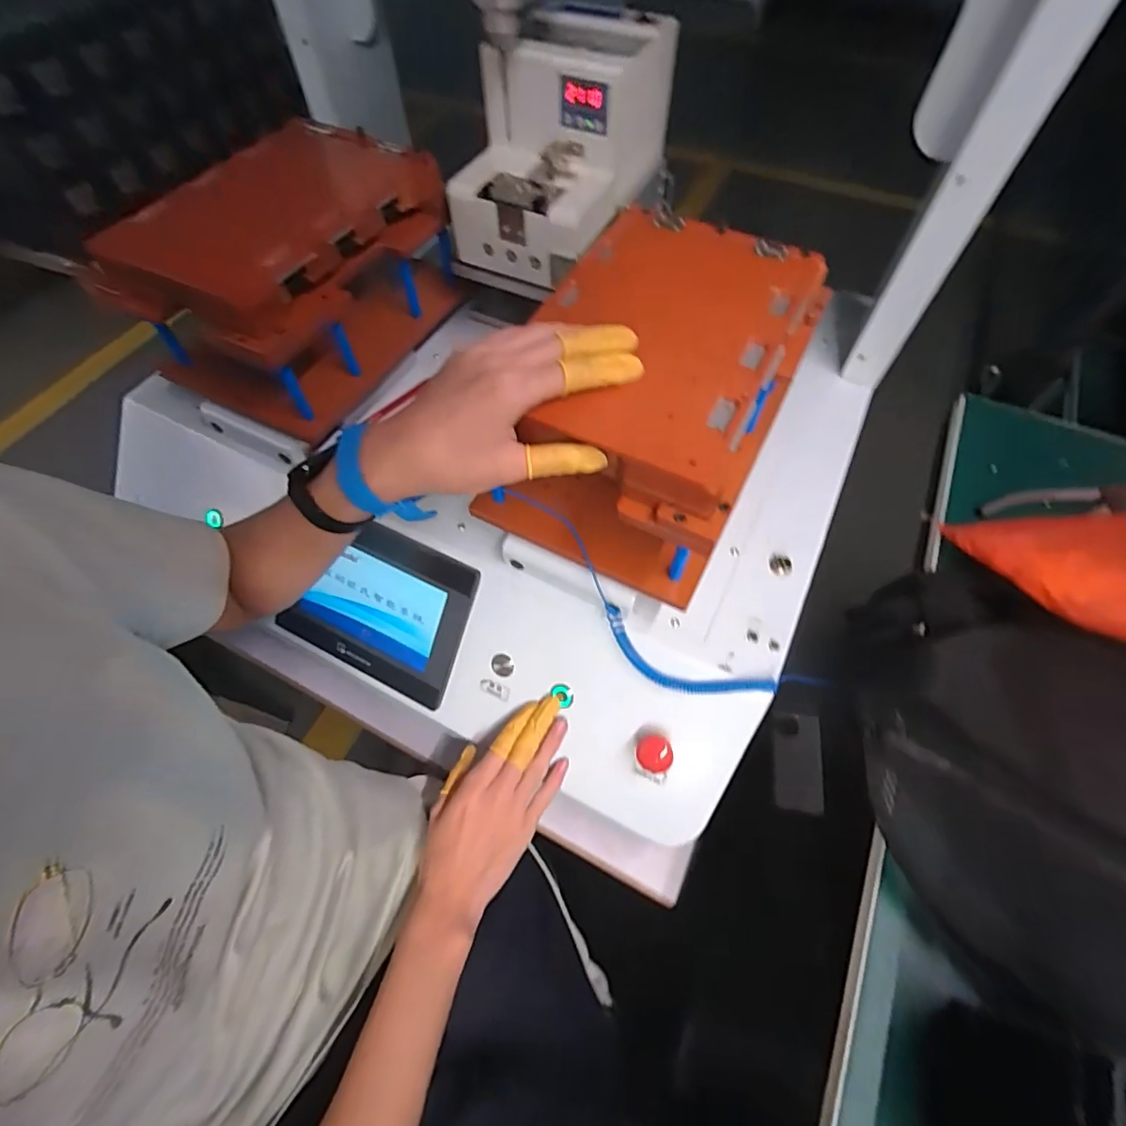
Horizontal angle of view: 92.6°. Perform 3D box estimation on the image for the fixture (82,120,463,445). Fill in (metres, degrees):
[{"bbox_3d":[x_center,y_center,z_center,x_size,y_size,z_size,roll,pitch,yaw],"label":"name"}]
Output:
[{"bbox_3d":[-0.247,-0.270,0.505,0.195,0.132,0.256,21,62,12],"label":"fixture"}]

